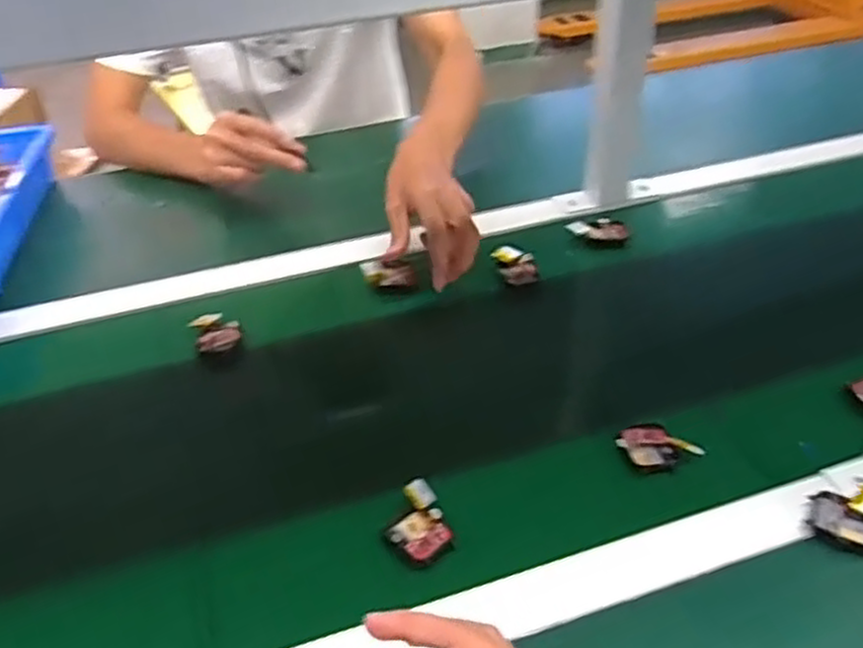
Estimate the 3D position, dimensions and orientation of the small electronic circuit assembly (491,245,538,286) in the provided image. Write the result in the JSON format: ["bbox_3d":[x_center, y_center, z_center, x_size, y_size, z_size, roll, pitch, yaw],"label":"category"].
[{"bbox_3d":[0.085,-0.061,0.786,0.039,0.019,0.058,-12,40,-10],"label":"small electronic circuit assembly"}]

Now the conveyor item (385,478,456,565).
[{"bbox_3d":[-0.010,0.139,0.538,0.041,0.016,0.057,-17,41,-16],"label":"conveyor item"}]

